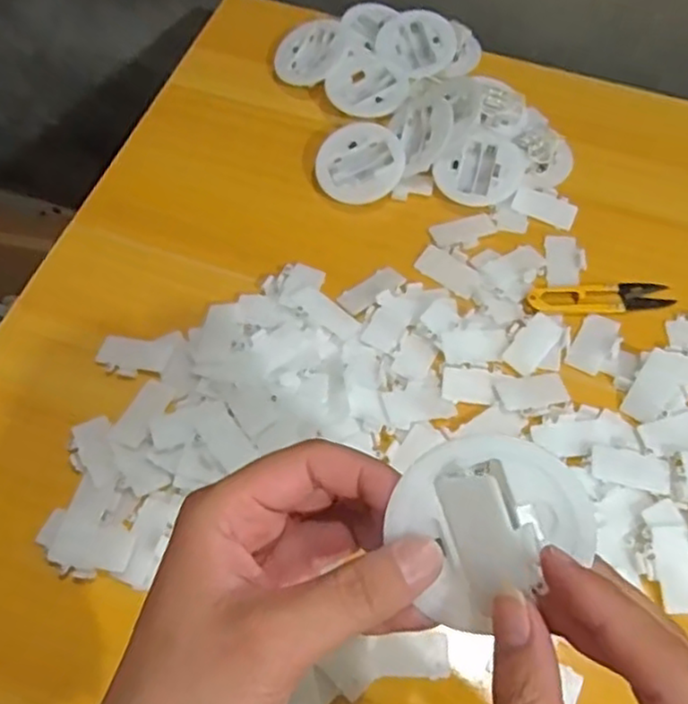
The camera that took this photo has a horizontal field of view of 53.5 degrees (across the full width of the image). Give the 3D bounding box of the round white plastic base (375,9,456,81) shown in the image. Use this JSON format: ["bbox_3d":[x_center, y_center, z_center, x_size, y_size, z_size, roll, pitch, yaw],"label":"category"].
[{"bbox_3d":[0.062,-0.262,0.583,0.065,0.010,0.065,-1,73,4],"label":"round white plastic base"}]

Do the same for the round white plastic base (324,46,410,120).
[{"bbox_3d":[0.021,-0.222,0.567,0.064,0.006,0.063,0,69,-1],"label":"round white plastic base"}]

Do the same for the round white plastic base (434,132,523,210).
[{"bbox_3d":[0.107,-0.141,0.531,0.064,0.013,0.064,-1,75,3],"label":"round white plastic base"}]

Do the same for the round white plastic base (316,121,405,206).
[{"bbox_3d":[0.012,-0.146,0.528,0.065,0.013,0.065,-1,80,5],"label":"round white plastic base"}]

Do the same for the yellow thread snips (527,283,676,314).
[{"bbox_3d":[0.181,-0.039,0.484,0.103,0.004,0.023,-5,62,-4],"label":"yellow thread snips"}]

